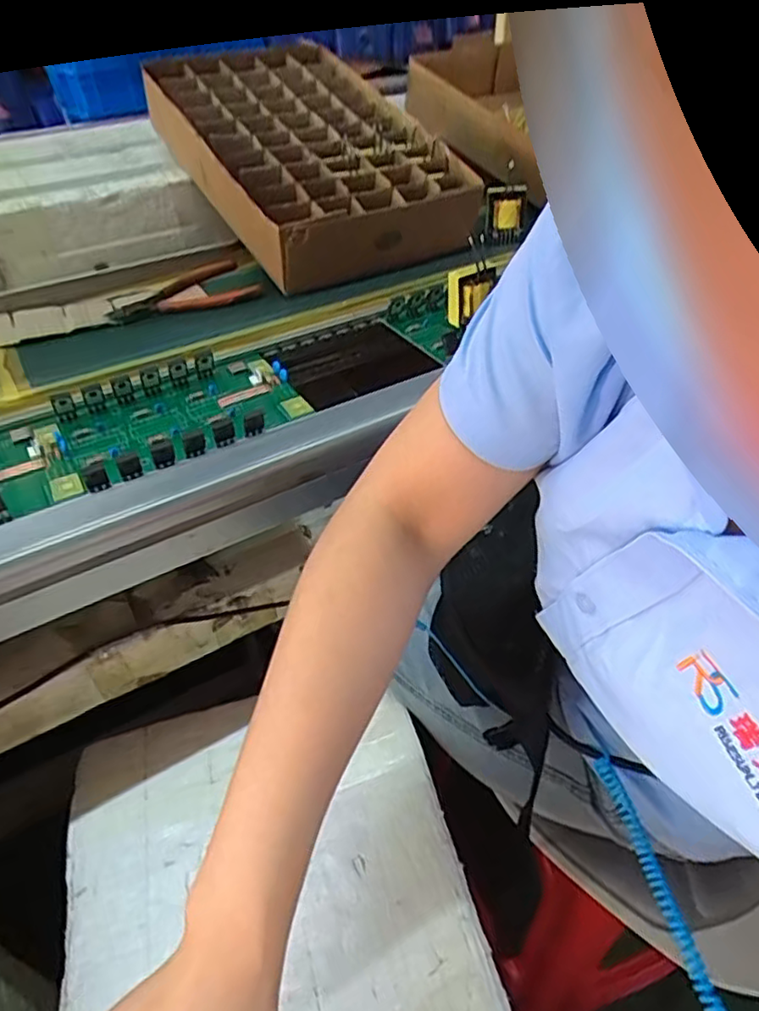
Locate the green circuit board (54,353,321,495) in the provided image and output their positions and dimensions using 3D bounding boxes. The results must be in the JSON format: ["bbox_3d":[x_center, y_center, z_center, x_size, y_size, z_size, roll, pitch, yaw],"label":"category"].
[{"bbox_3d":[-0.153,-0.078,0.496,0.174,0.029,0.133,-24,47,-22],"label":"green circuit board"}]

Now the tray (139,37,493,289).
[{"bbox_3d":[-0.088,-0.407,0.745,0.256,0.081,0.373,-25,61,-23],"label":"tray"}]

